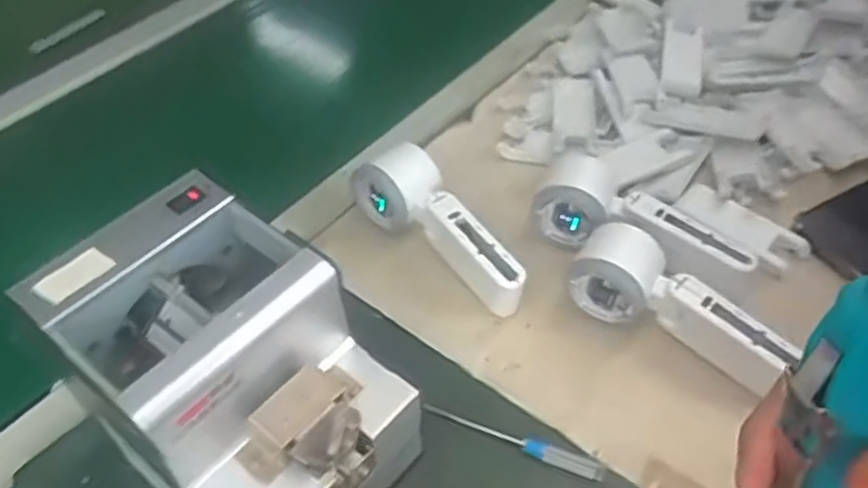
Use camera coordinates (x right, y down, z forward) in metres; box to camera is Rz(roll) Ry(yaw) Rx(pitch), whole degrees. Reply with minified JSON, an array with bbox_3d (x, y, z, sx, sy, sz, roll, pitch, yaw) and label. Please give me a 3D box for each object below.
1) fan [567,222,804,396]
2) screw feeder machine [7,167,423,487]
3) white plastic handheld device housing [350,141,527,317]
[{"bbox_3d":[0.172,0.040,0.505,0.164,0.052,0.055,25,54,24],"label":"fan"},{"bbox_3d":[-0.110,0.083,0.415,0.169,0.151,0.127,31,56,27],"label":"screw feeder machine"},{"bbox_3d":[0.003,-0.012,0.560,0.062,0.055,0.166,-26,51,-19],"label":"white plastic handheld device housing"}]

